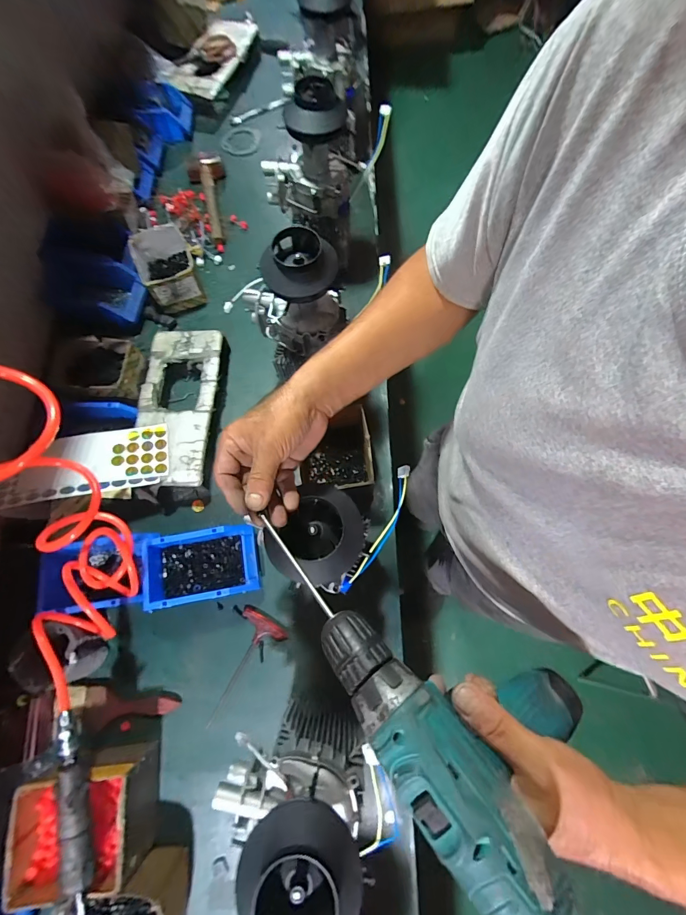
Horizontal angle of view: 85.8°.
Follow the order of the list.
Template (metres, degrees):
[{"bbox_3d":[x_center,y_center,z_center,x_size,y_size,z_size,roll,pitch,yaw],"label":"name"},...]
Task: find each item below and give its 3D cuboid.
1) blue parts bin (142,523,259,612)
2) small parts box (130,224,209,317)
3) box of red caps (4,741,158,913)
[{"bbox_3d":[-0.248,0.192,0.655,0.188,0.072,0.117,-10,72,-2],"label":"blue parts bin"},{"bbox_3d":[-0.400,-0.429,0.841,0.122,0.087,0.156,-24,73,-6],"label":"small parts box"},{"bbox_3d":[-0.366,0.518,0.537,0.158,0.099,0.143,-3,72,0],"label":"box of red caps"}]

